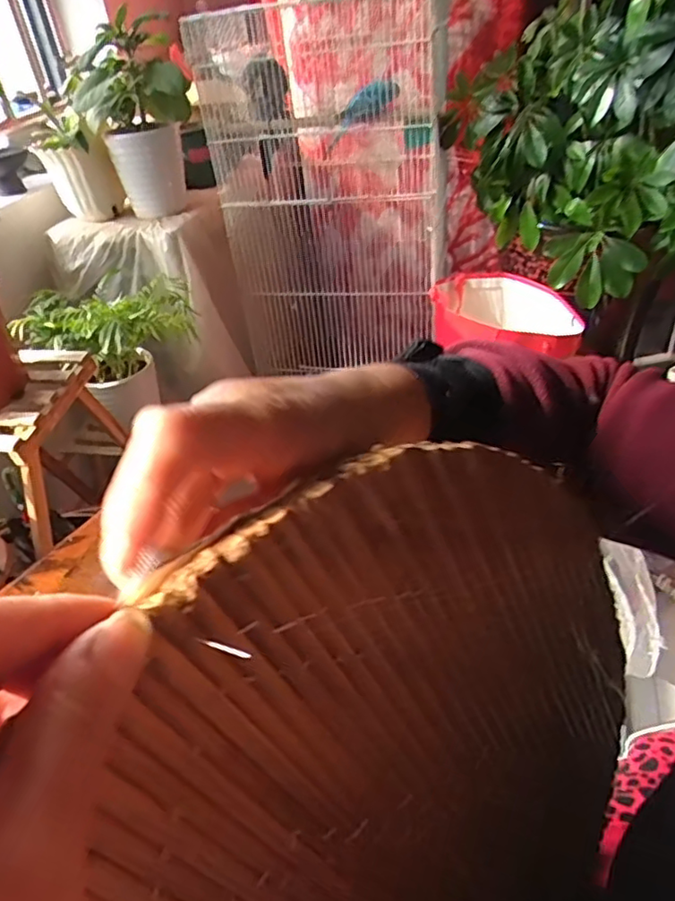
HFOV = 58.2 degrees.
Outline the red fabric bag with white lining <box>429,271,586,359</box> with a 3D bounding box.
[{"bbox_3d":[0.321,-0.245,1.182,0.247,0.115,0.292,-3,38,3],"label":"red fabric bag with white lining"}]

